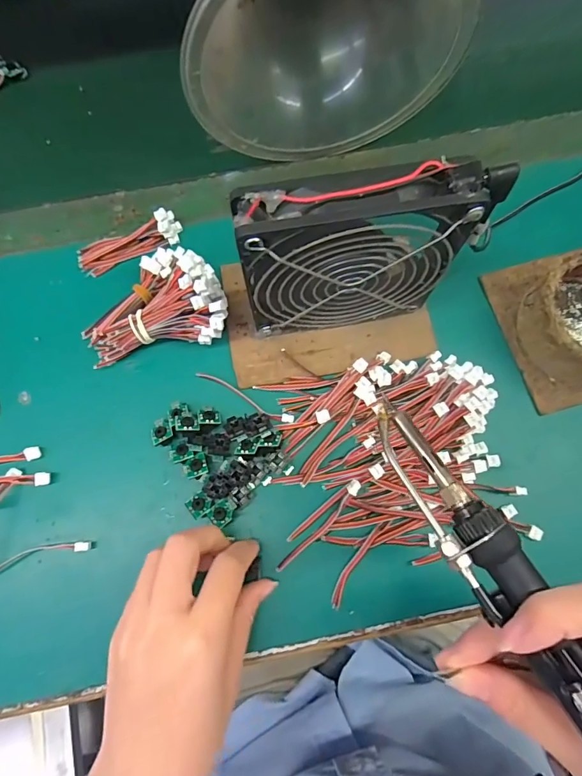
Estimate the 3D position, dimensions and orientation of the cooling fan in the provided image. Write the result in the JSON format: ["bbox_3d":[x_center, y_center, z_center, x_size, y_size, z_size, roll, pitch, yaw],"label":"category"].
[{"bbox_3d":[0.035,-0.069,0.247,0.122,0.130,0.026,-8,75,-2],"label":"cooling fan"}]

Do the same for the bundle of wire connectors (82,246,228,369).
[{"bbox_3d":[-0.096,-0.062,0.291,0.104,0.047,0.074,-7,75,-2],"label":"bundle of wire connectors"}]

